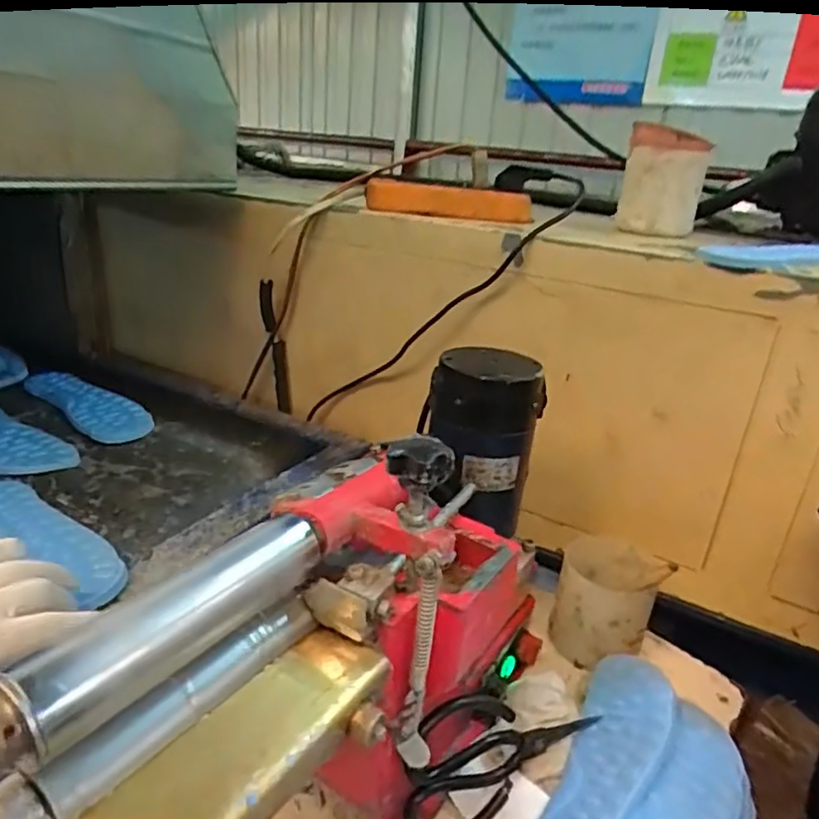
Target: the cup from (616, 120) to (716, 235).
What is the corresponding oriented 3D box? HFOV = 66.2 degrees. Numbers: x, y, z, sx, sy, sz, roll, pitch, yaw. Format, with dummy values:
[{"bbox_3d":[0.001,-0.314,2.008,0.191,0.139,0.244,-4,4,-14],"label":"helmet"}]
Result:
[{"bbox_3d":[0.302,-0.271,0.752,0.090,0.113,0.080,12,24,17],"label":"cup"}]

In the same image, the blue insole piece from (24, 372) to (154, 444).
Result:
[{"bbox_3d":[-0.417,-0.010,0.819,0.219,0.019,0.073,22,29,35],"label":"blue insole piece"}]

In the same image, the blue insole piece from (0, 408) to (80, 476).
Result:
[{"bbox_3d":[-0.475,0.024,0.730,0.236,0.018,0.075,21,28,34],"label":"blue insole piece"}]

